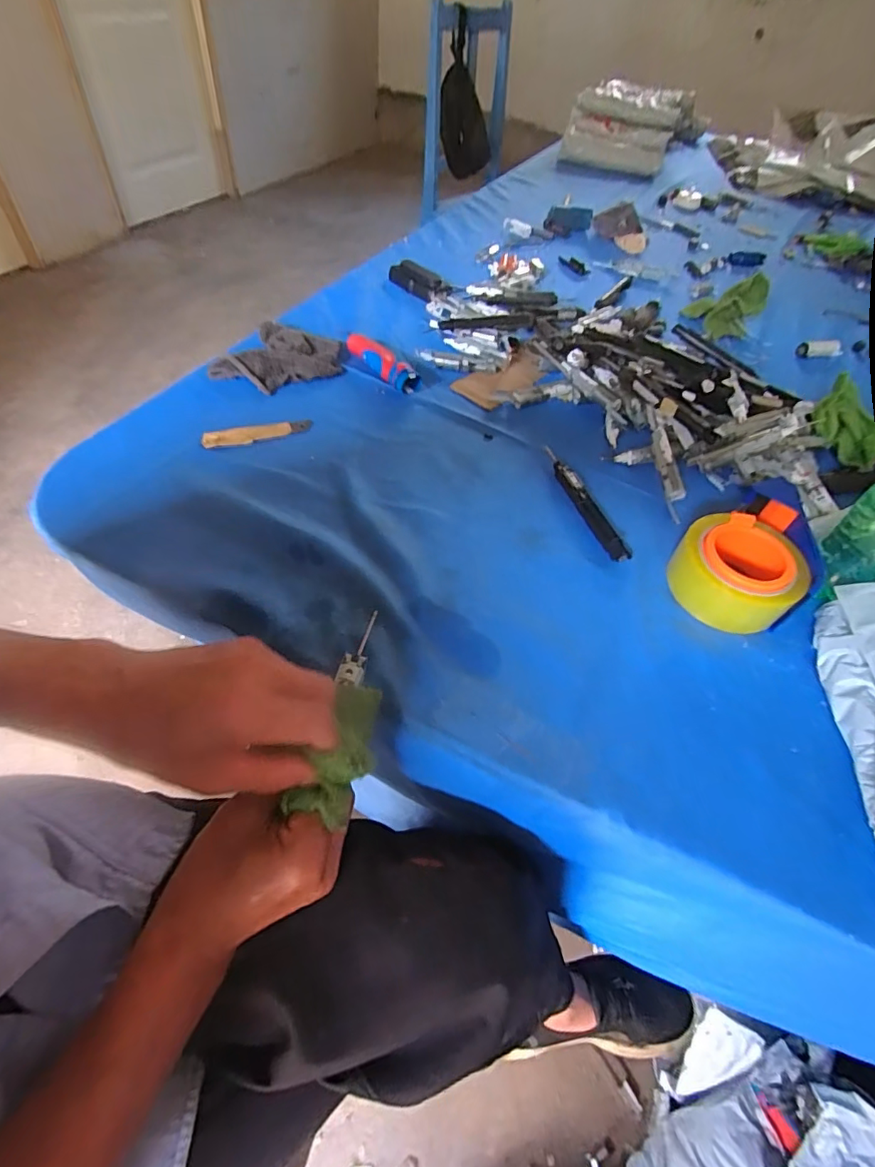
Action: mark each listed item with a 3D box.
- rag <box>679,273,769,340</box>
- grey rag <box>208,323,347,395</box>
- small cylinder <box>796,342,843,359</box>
[{"bbox_3d":[0.474,-0.445,0.813,0.132,0.051,0.098,-24,59,-23],"label":"rag"},{"bbox_3d":[-0.192,-0.282,0.636,0.138,0.025,0.117,15,53,4],"label":"grey rag"},{"bbox_3d":[0.588,-0.360,0.777,0.075,0.020,0.023,-4,54,-7],"label":"small cylinder"}]

